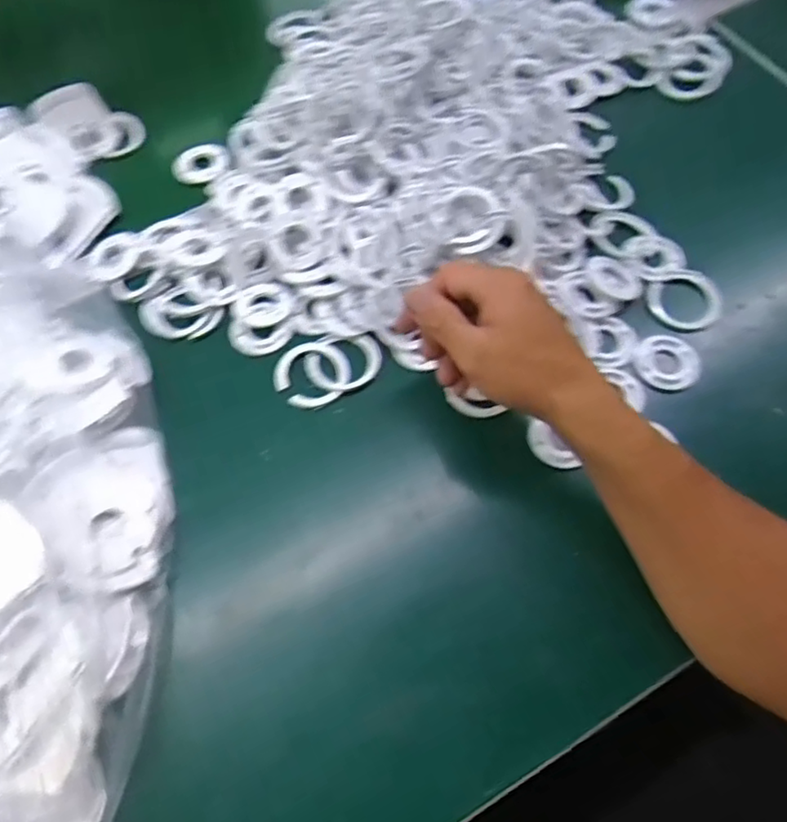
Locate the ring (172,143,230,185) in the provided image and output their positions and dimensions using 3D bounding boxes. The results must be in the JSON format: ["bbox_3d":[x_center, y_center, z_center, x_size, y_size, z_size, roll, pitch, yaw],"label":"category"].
[{"bbox_3d":[-0.168,-0.215,0.554,0.049,0.007,0.040,-5,64,0],"label":"ring"}]

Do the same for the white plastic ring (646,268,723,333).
[{"bbox_3d":[0.222,-0.086,0.481,0.053,0.006,0.054,-1,64,2],"label":"white plastic ring"}]

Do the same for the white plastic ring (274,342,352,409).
[{"bbox_3d":[-0.059,-0.027,0.465,0.054,0.004,0.050,-1,64,2],"label":"white plastic ring"}]

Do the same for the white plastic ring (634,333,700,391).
[{"bbox_3d":[0.197,-0.038,0.459,0.044,0.006,0.044,-15,64,-5],"label":"white plastic ring"}]

